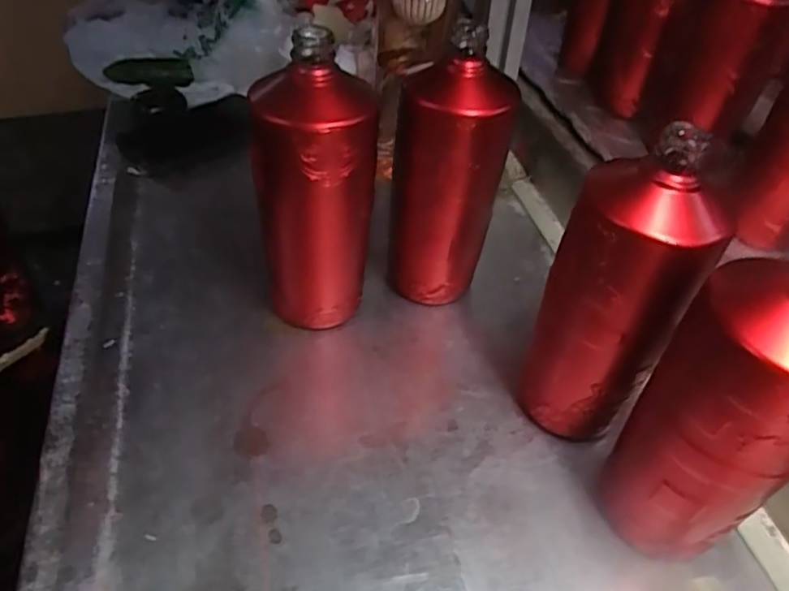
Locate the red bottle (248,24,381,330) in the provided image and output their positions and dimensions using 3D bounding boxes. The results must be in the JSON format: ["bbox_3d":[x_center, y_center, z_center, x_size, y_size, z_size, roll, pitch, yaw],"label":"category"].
[{"bbox_3d":[-0.059,-0.069,0.451,0.082,0.201,0.080,-1,42,-9],"label":"red bottle"}]

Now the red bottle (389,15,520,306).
[{"bbox_3d":[0.041,-0.087,0.483,0.076,0.205,0.069,-1,43,-10],"label":"red bottle"}]

